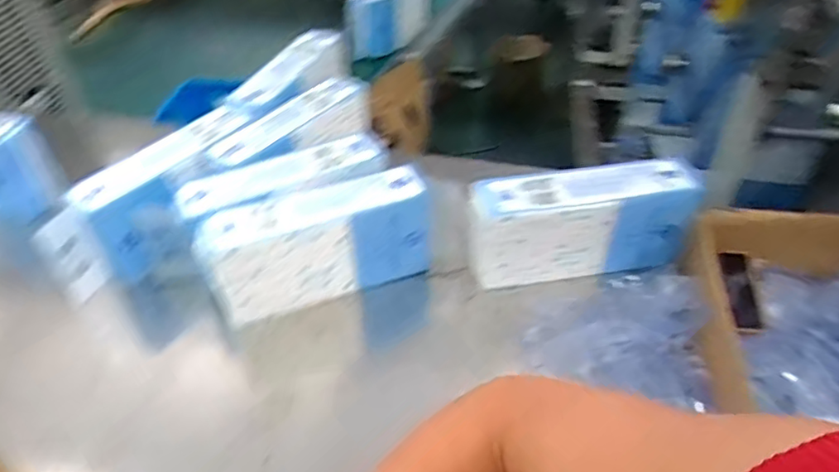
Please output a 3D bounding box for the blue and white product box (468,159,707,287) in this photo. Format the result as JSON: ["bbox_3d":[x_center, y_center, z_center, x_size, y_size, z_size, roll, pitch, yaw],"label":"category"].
[{"bbox_3d":[0.255,-0.020,0.937,0.360,0.161,0.111,-2,41,-1],"label":"blue and white product box"}]

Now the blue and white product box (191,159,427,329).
[{"bbox_3d":[-0.147,0.009,0.870,0.328,0.167,0.086,-14,42,-13],"label":"blue and white product box"}]

